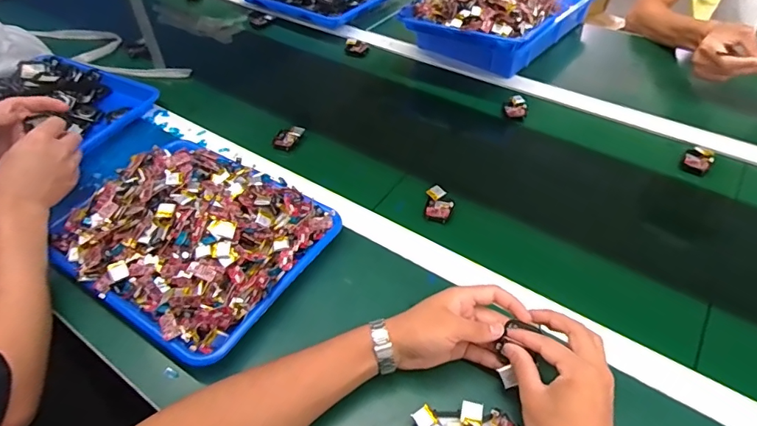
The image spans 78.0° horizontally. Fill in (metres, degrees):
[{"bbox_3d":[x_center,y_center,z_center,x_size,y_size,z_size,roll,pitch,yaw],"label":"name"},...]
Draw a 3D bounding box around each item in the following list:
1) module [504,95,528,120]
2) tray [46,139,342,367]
[{"bbox_3d":[0.237,-0.181,0.804,0.038,0.021,0.046,10,48,12],"label":"module"},{"bbox_3d":[-0.240,0.014,0.585,0.315,0.063,0.249,24,52,23],"label":"tray"}]

